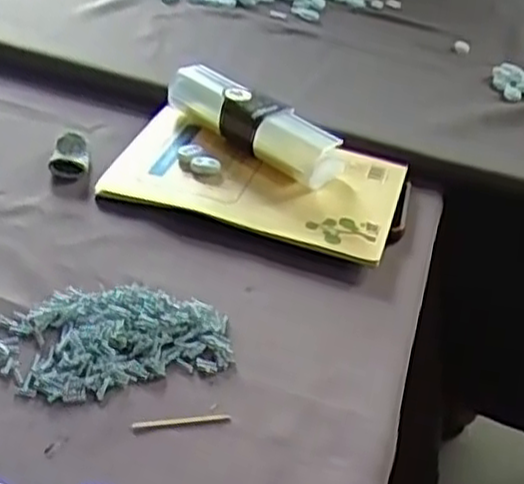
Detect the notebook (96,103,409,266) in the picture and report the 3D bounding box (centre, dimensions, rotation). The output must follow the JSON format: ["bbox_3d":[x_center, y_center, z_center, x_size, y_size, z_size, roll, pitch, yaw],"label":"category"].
[{"bbox_3d":[-0.006,-0.047,0.575,0.211,0.021,0.132,14,36,9],"label":"notebook"}]

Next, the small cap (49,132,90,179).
[{"bbox_3d":[-0.144,-0.064,0.568,0.027,0.014,0.047,-2,37,-13],"label":"small cap"}]

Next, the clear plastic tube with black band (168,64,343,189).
[{"bbox_3d":[-0.009,-0.095,0.588,0.159,0.039,0.044,29,41,27],"label":"clear plastic tube with black band"}]

